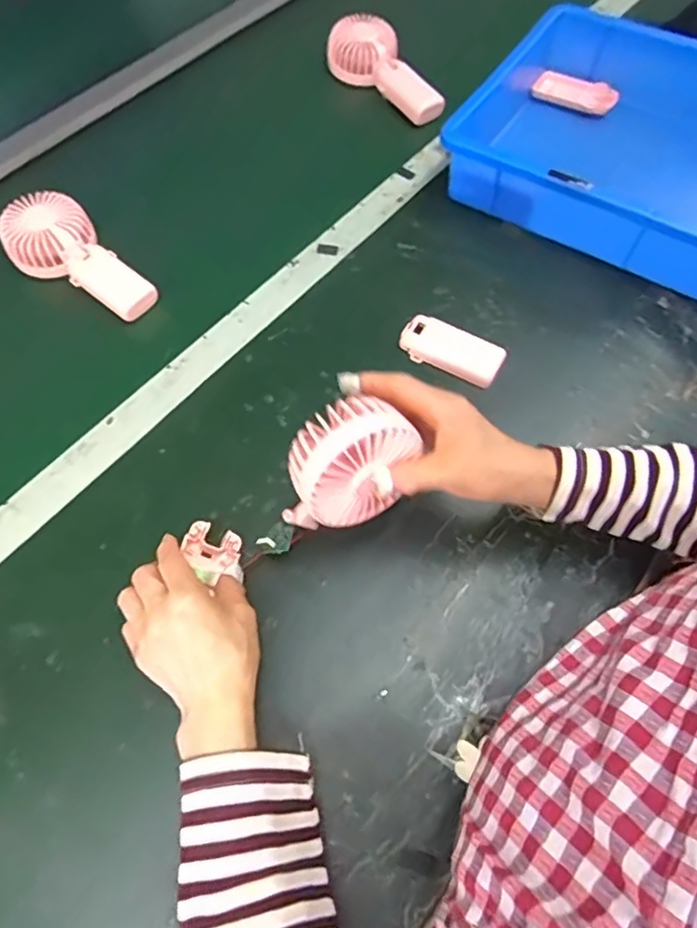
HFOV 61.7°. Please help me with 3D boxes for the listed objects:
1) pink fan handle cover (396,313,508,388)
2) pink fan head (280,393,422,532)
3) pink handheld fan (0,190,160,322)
[{"bbox_3d":[0.096,-0.106,0.548,0.094,0.018,0.045,22,66,12],"label":"pink fan handle cover"},{"bbox_3d":[-0.003,0.001,0.390,0.089,0.074,0.058,-30,67,-13],"label":"pink fan head"},{"bbox_3d":[-0.274,-0.211,0.604,0.175,0.031,0.082,36,69,4],"label":"pink handheld fan"}]

